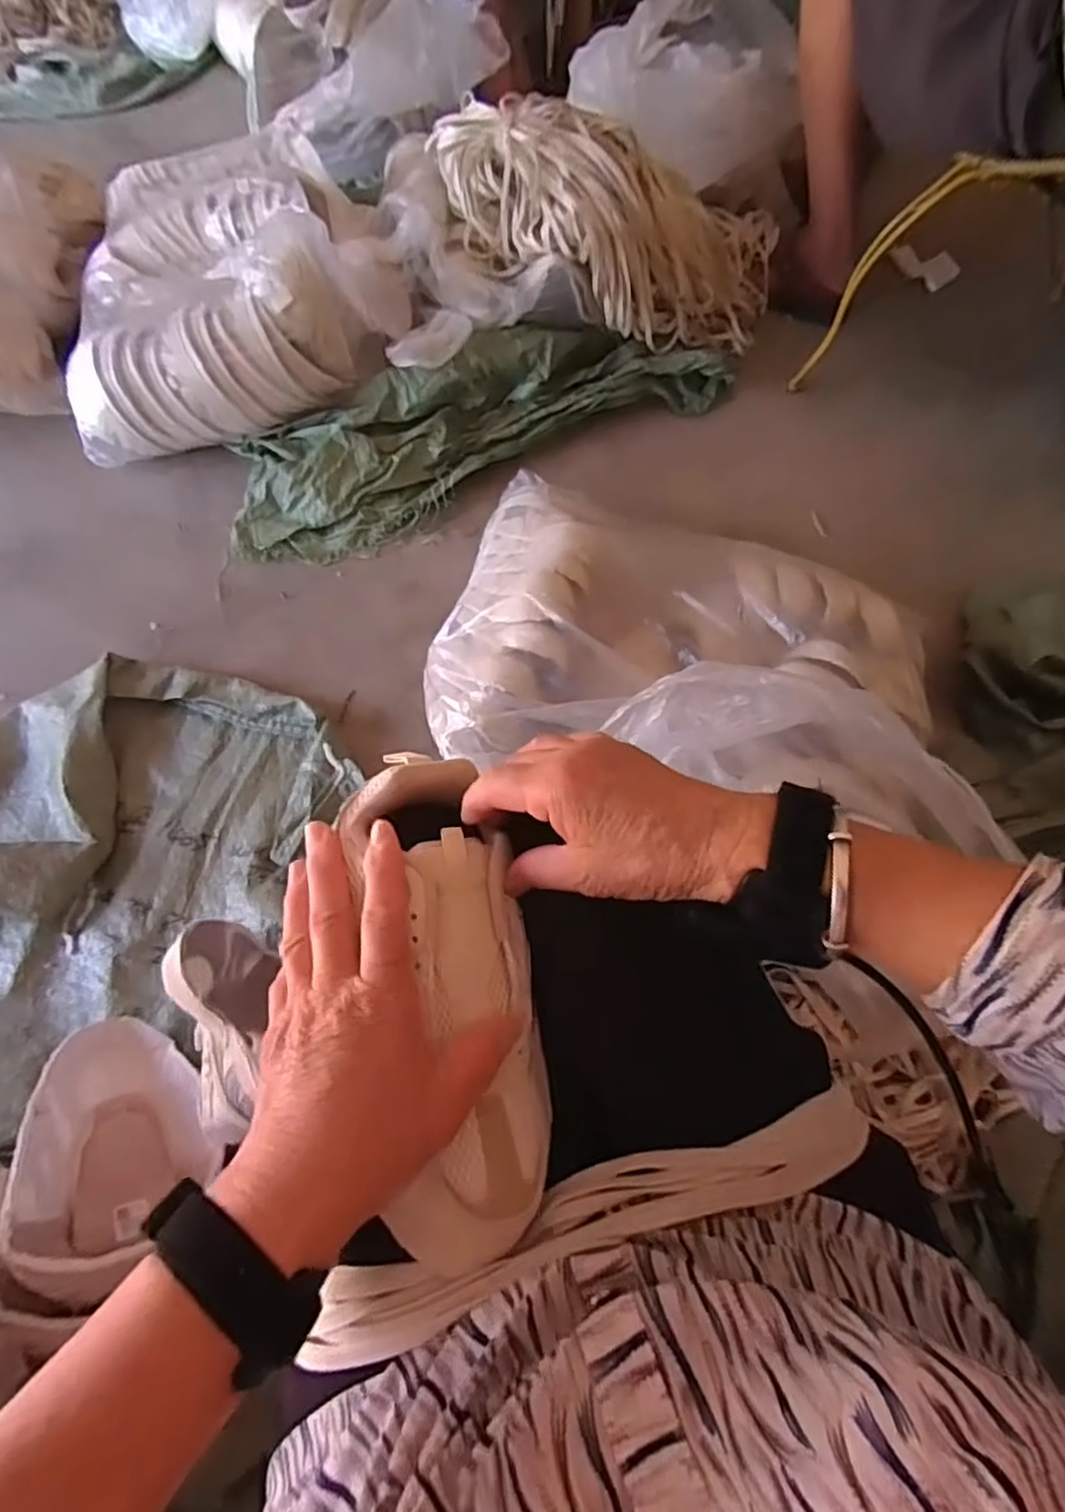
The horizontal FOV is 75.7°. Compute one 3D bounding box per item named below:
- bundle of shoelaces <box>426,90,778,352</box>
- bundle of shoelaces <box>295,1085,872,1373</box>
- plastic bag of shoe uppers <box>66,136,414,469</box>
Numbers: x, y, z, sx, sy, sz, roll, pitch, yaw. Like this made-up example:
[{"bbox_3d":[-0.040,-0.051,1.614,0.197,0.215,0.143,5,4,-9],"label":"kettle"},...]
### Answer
[{"bbox_3d":[0.152,-0.757,1.006,0.556,0.176,0.237,0,65,-30],"label":"bundle of shoelaces"},{"bbox_3d":[0.040,0.219,0.332,0.290,0.040,0.043,-15,69,-9],"label":"bundle of shoelaces"},{"bbox_3d":[-0.398,-0.662,0.953,0.434,0.191,0.426,-3,68,-4],"label":"plastic bag of shoe uppers"}]

